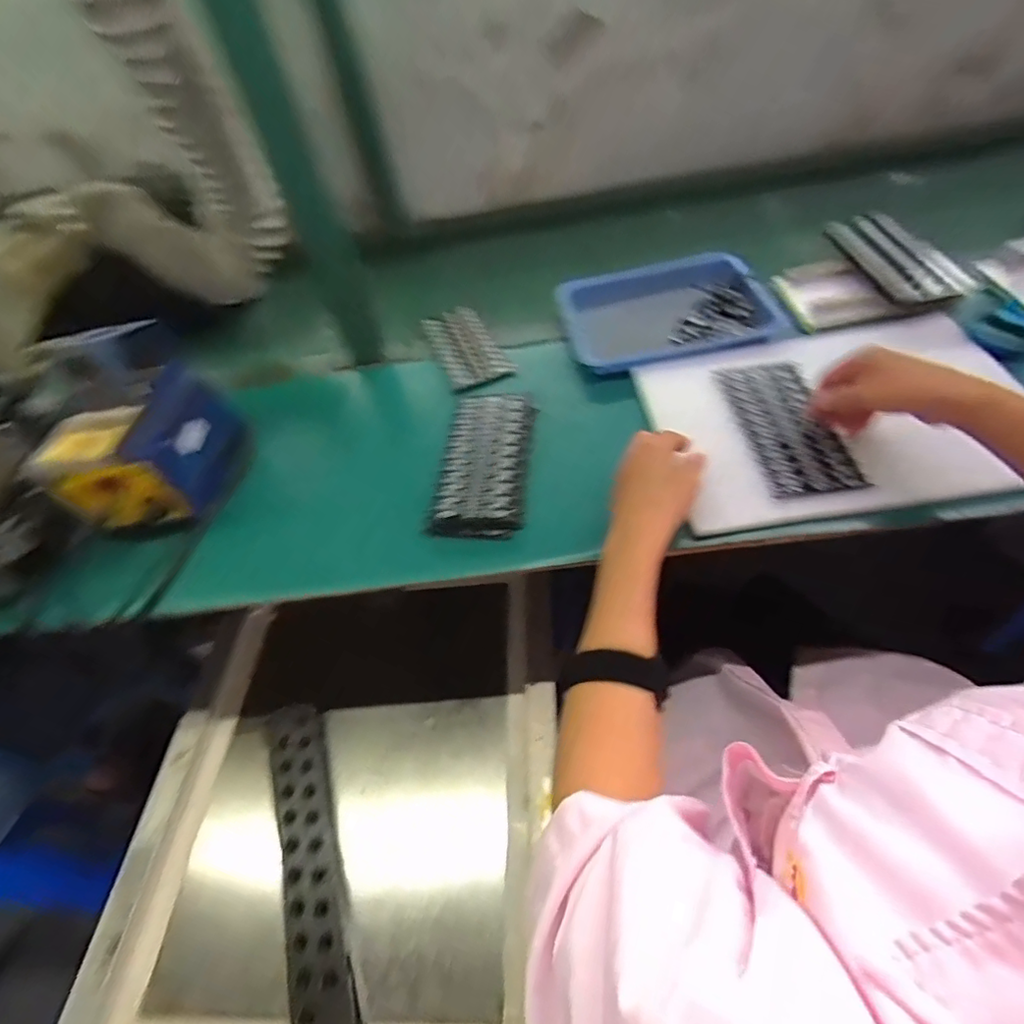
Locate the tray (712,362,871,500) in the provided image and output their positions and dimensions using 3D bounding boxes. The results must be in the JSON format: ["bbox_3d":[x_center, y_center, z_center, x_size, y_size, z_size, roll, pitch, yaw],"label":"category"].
[{"bbox_3d":[0.246,-0.079,0.500,0.082,0.008,0.166,-6,51,1],"label":"tray"}]

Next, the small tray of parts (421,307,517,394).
[{"bbox_3d":[-0.056,-0.197,0.659,0.071,0.010,0.158,-21,53,-11],"label":"small tray of parts"}]

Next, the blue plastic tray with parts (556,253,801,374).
[{"bbox_3d":[0.173,-0.223,0.624,0.218,0.039,0.187,-11,51,-3],"label":"blue plastic tray with parts"}]

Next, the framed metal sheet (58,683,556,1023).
[{"bbox_3d":[-0.160,0.327,0.505,0.394,0.056,0.310,-3,51,3],"label":"framed metal sheet"}]

